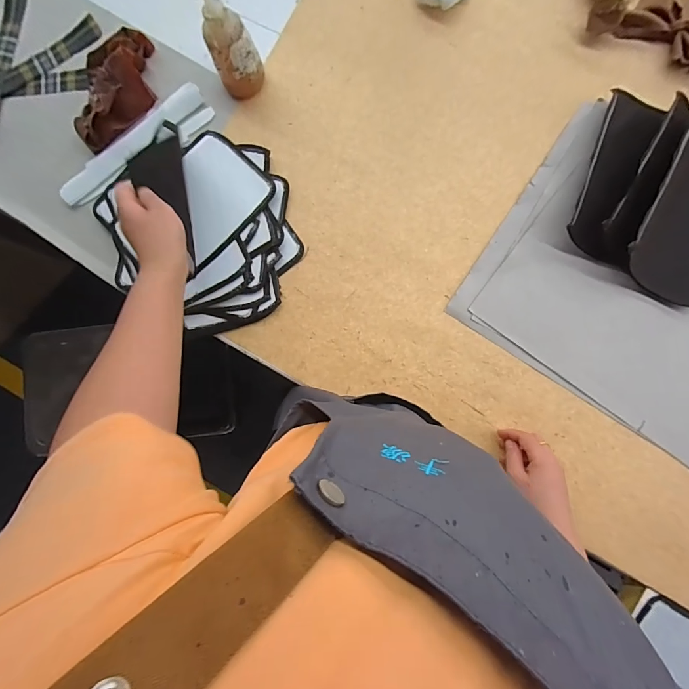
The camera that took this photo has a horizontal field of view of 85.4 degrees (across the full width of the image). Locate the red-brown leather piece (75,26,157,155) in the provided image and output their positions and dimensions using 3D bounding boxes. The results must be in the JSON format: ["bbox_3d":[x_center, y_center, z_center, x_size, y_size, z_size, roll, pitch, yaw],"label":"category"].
[{"bbox_3d":[-0.339,-0.387,0.559,0.079,0.054,0.187,11,87,5],"label":"red-brown leather piece"}]

